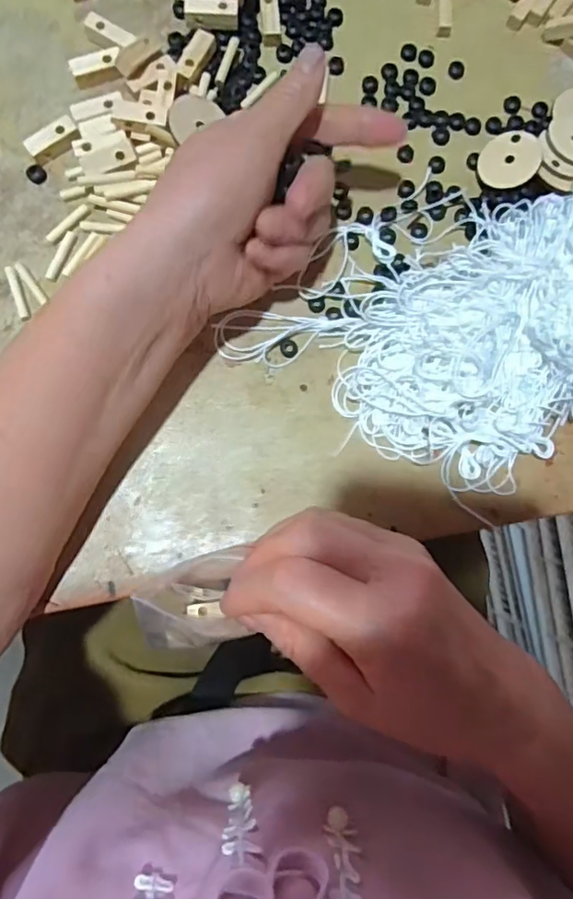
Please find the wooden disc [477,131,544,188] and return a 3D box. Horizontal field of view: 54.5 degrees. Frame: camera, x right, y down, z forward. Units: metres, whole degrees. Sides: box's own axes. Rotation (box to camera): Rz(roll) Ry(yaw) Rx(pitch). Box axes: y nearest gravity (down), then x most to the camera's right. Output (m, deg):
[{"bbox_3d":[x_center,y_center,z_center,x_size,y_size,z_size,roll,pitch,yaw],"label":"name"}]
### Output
[{"bbox_3d":[0.130,-0.169,0.323,0.034,0.004,0.033,6,87,23],"label":"wooden disc"}]

